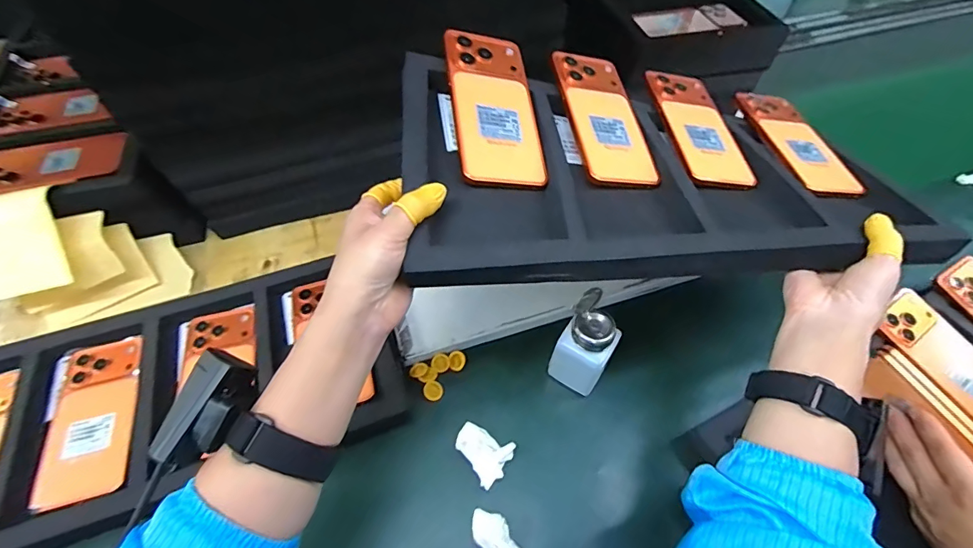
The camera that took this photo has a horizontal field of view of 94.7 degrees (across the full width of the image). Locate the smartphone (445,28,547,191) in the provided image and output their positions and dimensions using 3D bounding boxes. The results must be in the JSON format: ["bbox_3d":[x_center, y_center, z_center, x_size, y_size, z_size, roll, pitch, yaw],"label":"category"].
[{"bbox_3d":[0.006,-0.144,0.387,0.073,0.007,0.156,1,69,-21],"label":"smartphone"}]

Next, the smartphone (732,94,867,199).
[{"bbox_3d":[0.333,-0.144,0.479,0.065,0.015,0.162,-9,53,-6],"label":"smartphone"}]

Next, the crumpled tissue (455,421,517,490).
[{"bbox_3d":[-0.006,0.177,0.440,0.057,0.026,0.044,28,58,20],"label":"crumpled tissue"}]

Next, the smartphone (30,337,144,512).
[{"bbox_3d":[-0.399,0.144,0.453,0.079,0.009,0.162,-12,60,-6],"label":"smartphone"}]

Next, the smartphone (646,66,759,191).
[{"bbox_3d":[0.217,-0.149,0.456,0.074,0.008,0.157,1,60,-11],"label":"smartphone"}]

